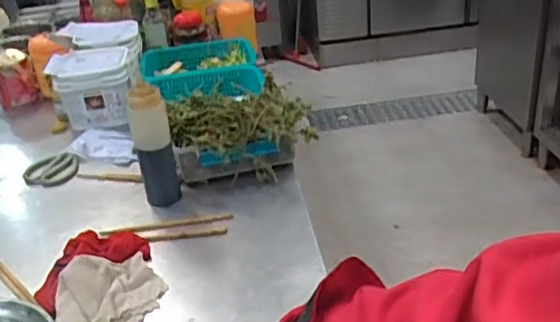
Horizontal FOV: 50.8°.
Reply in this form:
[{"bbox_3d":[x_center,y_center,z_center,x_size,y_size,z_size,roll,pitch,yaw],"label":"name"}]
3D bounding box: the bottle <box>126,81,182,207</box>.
[{"bbox_3d":[-0.224,-0.026,1.055,0.065,0.229,0.065,-17,32,-16],"label":"bottle"}]

